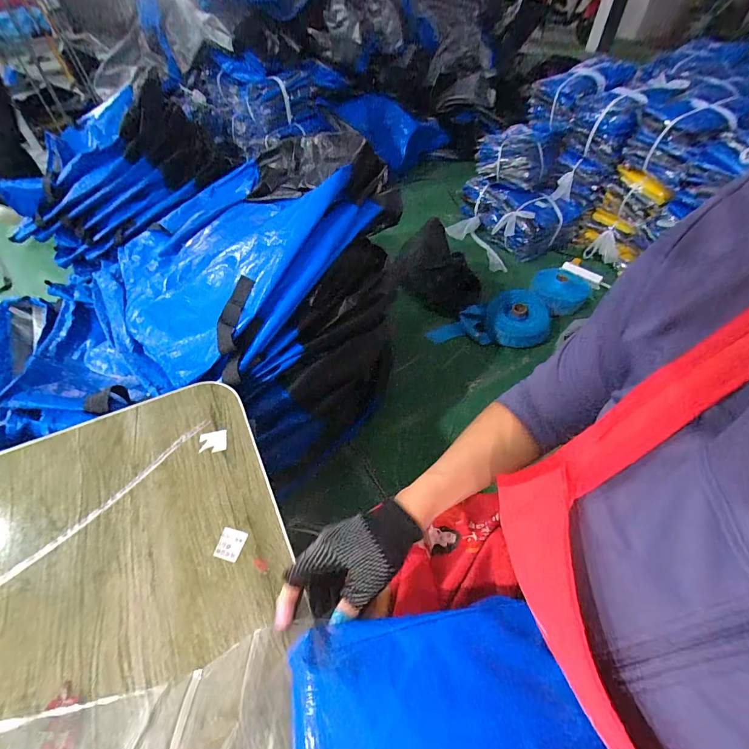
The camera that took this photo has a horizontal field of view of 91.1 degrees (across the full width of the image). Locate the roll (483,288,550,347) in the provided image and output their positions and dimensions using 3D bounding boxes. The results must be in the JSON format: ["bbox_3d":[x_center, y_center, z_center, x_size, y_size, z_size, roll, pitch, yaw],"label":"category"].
[{"bbox_3d":[0.499,-0.208,1.263,0.211,0.066,0.238,16,51,13],"label":"roll"}]

